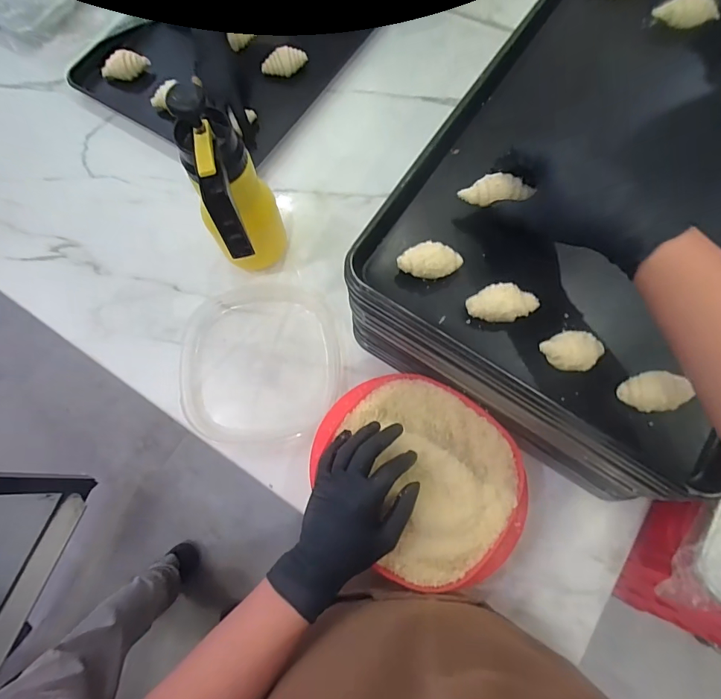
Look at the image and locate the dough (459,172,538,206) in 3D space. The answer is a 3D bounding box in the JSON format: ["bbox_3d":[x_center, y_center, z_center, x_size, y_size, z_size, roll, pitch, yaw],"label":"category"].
[{"bbox_3d":[0.132,-0.160,0.436,0.064,0.017,0.026,-5,71,17],"label":"dough"}]

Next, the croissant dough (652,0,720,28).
[{"bbox_3d":[0.399,-0.412,0.527,0.069,0.024,0.026,3,73,2],"label":"croissant dough"}]

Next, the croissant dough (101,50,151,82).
[{"bbox_3d":[-0.406,-0.491,0.747,0.077,0.034,0.034,-7,72,-2],"label":"croissant dough"}]

